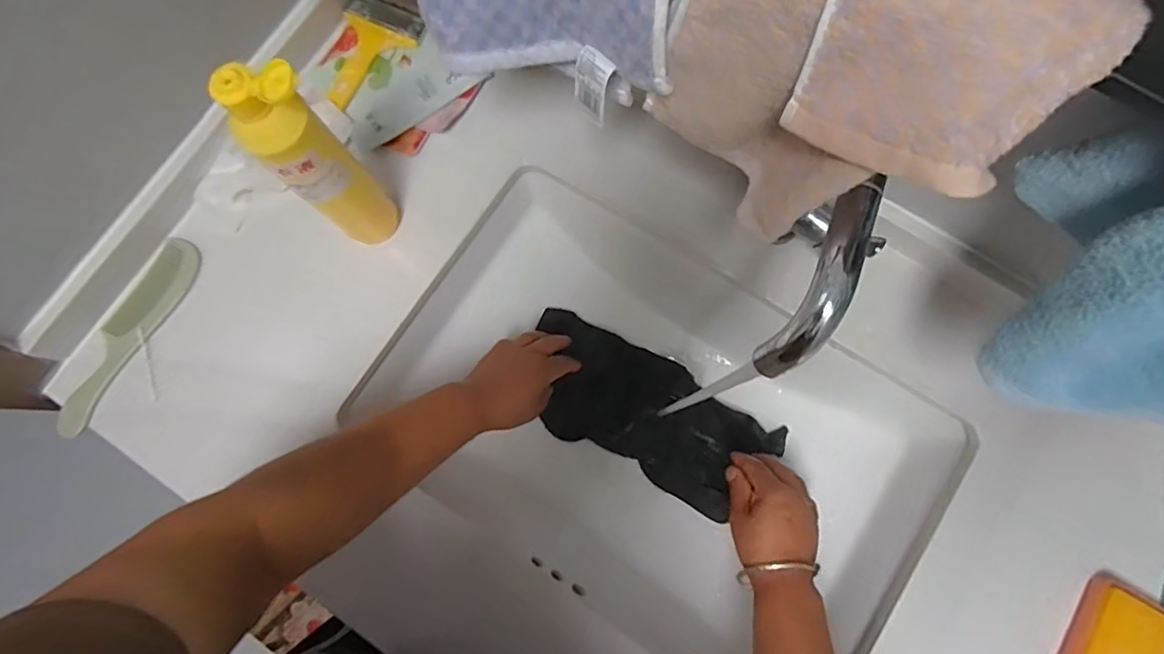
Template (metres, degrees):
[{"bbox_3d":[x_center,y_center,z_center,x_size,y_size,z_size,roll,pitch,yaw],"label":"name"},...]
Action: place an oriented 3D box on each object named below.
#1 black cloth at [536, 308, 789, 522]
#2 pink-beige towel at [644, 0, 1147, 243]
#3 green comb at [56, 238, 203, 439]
[{"bbox_3d":[0.073,0.103,0.658,0.296,0.039,0.134,27,81,5],"label":"black cloth"},{"bbox_3d":[0.117,-0.128,0.287,0.183,0.157,0.086,39,82,7],"label":"pink-beige towel"},{"bbox_3d":[-0.451,0.007,0.553,0.052,0.015,0.211,26,81,5],"label":"green comb"}]

